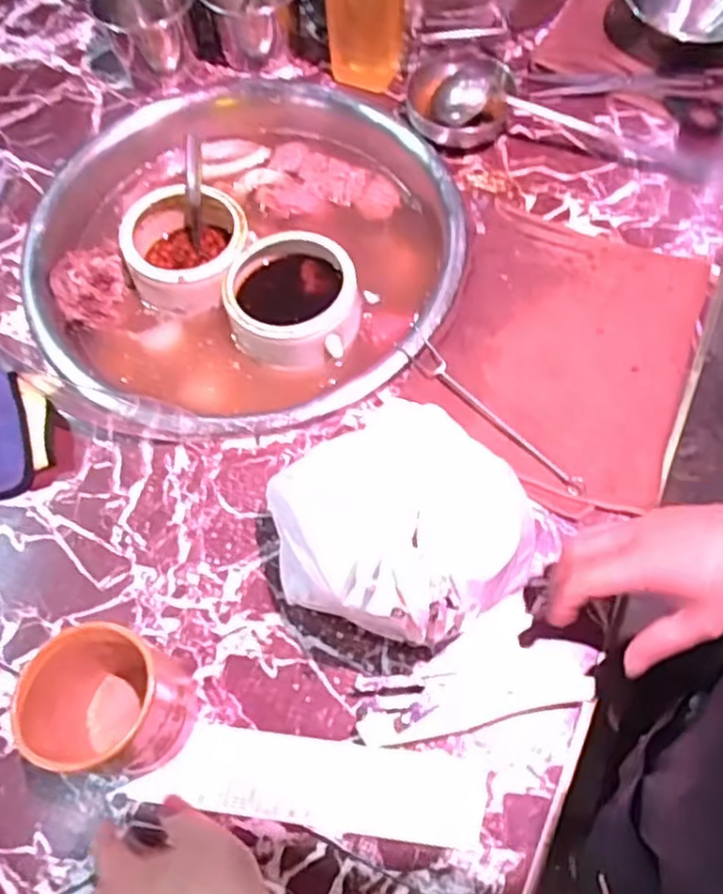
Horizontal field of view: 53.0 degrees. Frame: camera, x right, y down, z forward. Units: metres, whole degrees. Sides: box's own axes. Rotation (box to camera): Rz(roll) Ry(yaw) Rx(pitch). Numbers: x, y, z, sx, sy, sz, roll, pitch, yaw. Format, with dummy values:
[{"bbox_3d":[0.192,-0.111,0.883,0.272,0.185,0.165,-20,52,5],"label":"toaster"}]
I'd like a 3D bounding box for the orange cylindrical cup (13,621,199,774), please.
[{"bbox_3d":[-0.166,0.175,0.494,0.084,0.119,0.082,-1,64,3],"label":"orange cylindrical cup"}]

